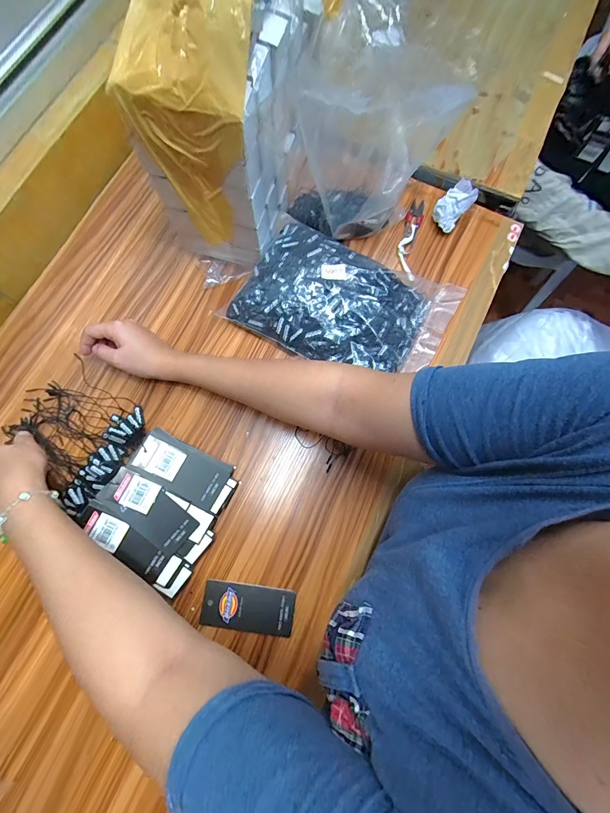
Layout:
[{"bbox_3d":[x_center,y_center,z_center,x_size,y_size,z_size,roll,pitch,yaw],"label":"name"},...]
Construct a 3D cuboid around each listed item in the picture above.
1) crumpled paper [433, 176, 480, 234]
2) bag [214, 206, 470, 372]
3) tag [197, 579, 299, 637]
[{"bbox_3d":[0.216,-0.293,0.484,0.041,0.054,0.050,41,80,9],"label":"crumpled paper"},{"bbox_3d":[0.052,-0.139,0.446,0.273,0.060,0.167,26,78,6],"label":"bag"},{"bbox_3d":[-0.067,0.240,0.393,0.108,0.004,0.049,8,77,2],"label":"tag"}]

